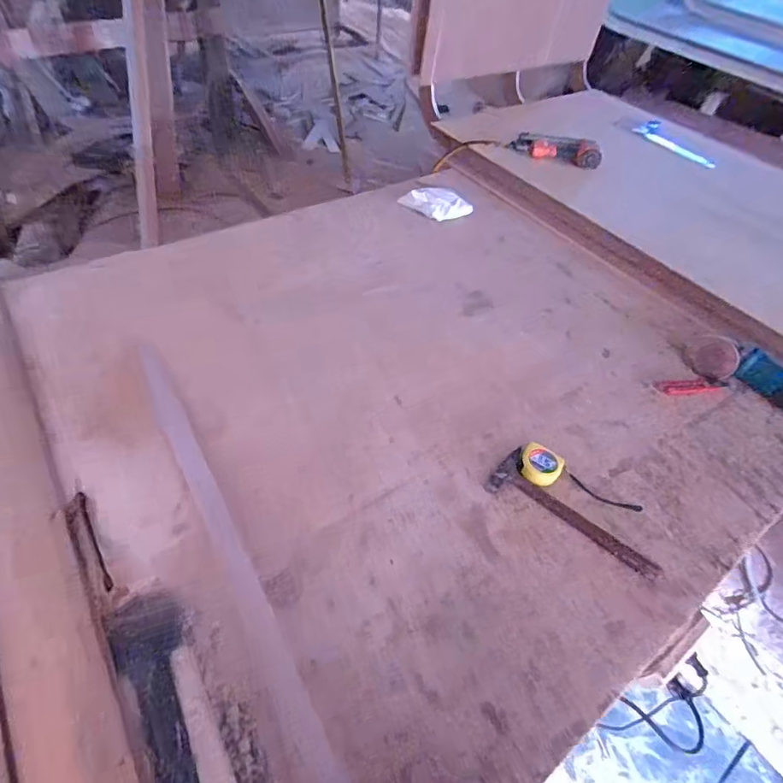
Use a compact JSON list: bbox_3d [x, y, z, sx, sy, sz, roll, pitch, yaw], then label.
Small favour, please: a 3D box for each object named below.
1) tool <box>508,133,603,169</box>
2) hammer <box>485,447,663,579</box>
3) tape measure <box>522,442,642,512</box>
[{"bbox_3d":[0.437,-0.653,1.295,0.241,0.060,0.093,29,52,16],"label":"tool"},{"bbox_3d":[0.294,0.187,0.766,0.279,0.027,0.089,28,55,16],"label":"hammer"},{"bbox_3d":[0.311,0.152,0.794,0.203,0.035,0.064,24,54,13],"label":"tape measure"}]

